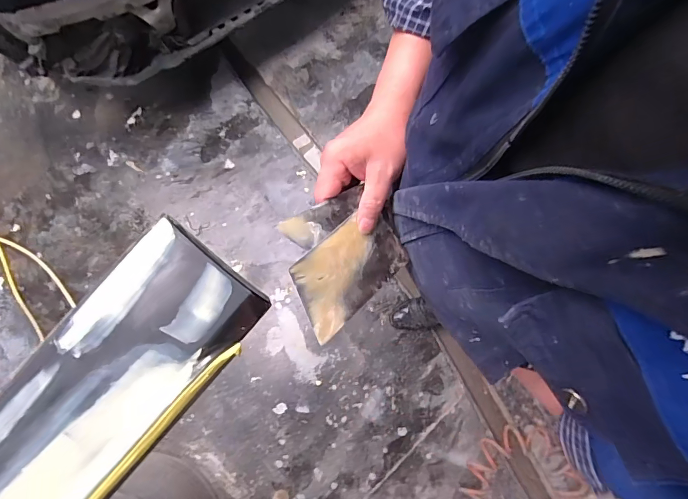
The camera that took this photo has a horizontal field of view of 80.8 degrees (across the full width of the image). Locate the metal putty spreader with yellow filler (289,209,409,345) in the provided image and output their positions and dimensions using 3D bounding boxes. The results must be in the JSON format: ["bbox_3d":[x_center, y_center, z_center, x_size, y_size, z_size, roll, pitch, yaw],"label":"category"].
[{"bbox_3d":[0.004,0.018,0.367,0.113,0.005,0.071,-41,107,-20],"label":"metal putty spreader with yellow filler"}]

